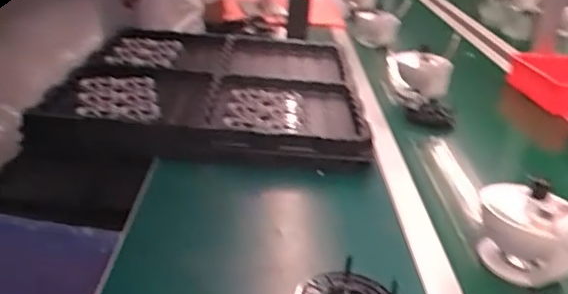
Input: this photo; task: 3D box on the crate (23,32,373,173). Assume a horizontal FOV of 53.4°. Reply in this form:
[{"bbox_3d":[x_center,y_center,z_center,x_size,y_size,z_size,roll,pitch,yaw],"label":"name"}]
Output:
[{"bbox_3d":[-0.113,-0.109,1.098,0.550,0.064,0.591,6,25,-2],"label":"crate"}]

